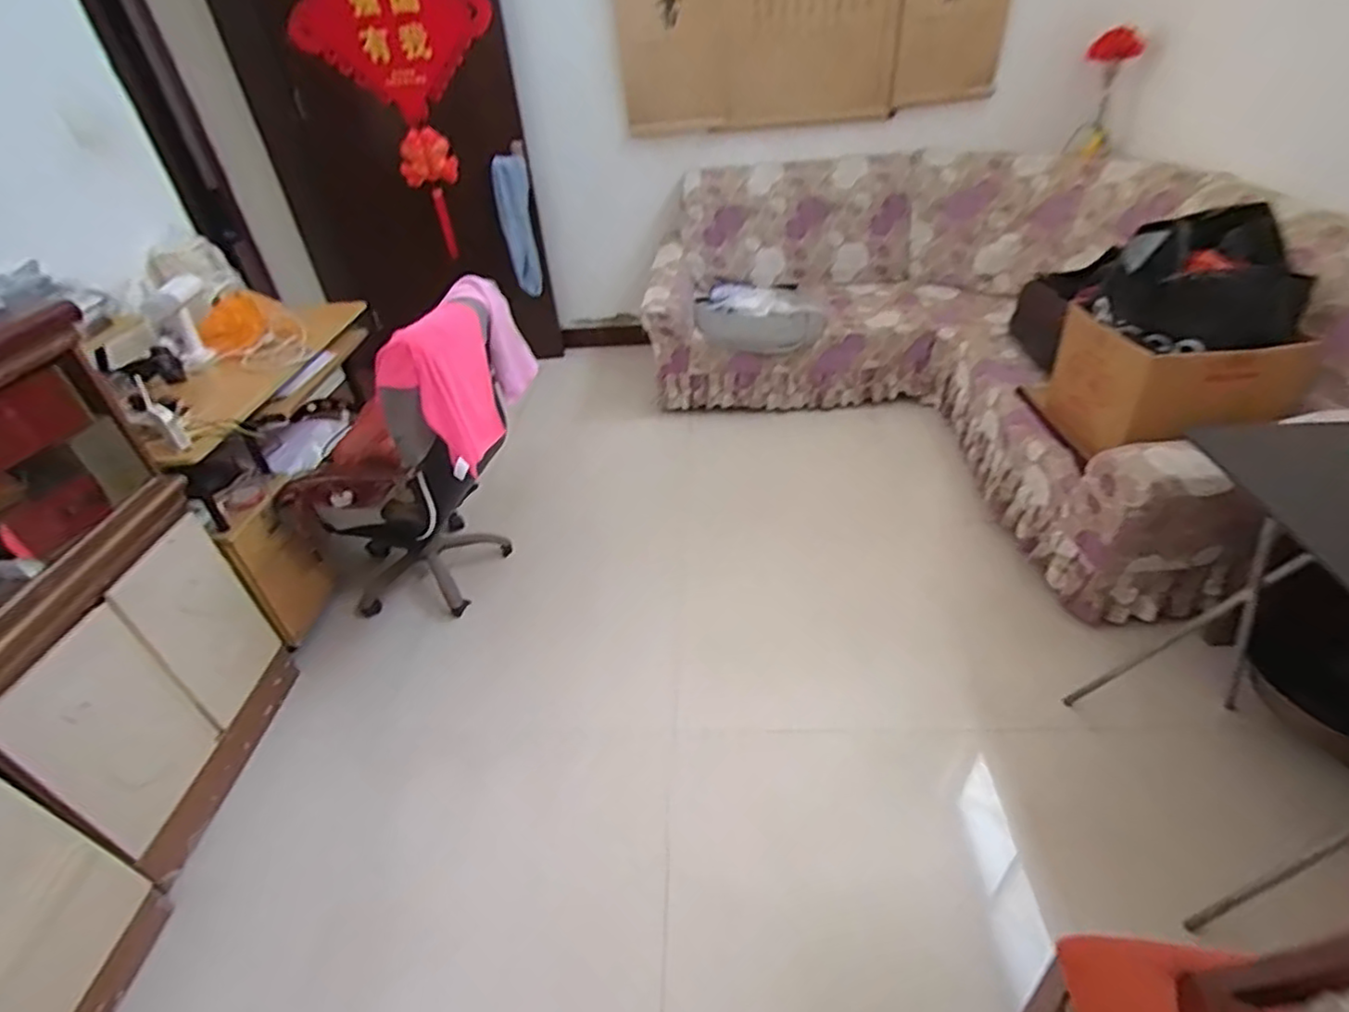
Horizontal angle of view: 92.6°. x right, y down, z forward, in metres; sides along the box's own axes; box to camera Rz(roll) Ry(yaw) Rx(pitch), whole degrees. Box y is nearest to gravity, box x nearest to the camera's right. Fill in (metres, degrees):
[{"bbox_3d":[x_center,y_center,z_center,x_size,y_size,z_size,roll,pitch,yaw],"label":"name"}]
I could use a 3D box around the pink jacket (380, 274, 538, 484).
[{"bbox_3d":[-0.530,-0.332,1.621,0.148,0.342,0.430,7,39,16],"label":"pink jacket"}]

